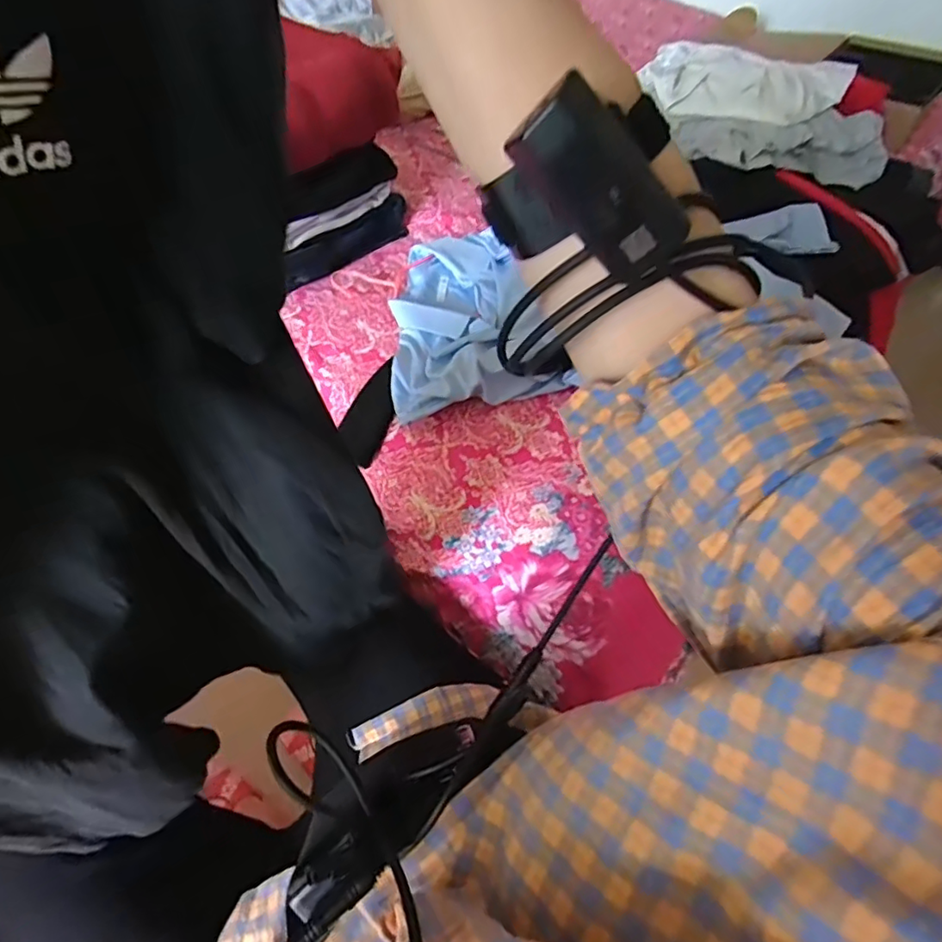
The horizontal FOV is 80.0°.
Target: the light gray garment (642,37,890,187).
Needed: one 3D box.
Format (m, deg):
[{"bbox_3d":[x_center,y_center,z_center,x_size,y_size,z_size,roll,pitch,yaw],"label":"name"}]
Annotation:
[{"bbox_3d":[0.538,-0.660,1.027,0.385,0.127,0.267,-6,55,-7],"label":"light gray garment"}]

